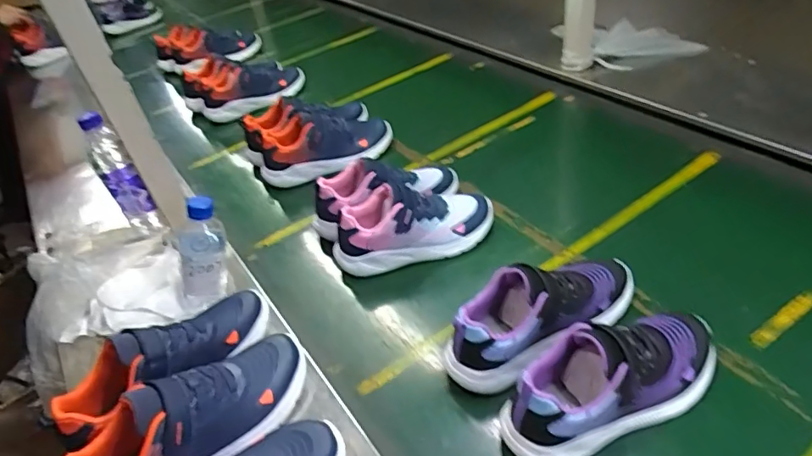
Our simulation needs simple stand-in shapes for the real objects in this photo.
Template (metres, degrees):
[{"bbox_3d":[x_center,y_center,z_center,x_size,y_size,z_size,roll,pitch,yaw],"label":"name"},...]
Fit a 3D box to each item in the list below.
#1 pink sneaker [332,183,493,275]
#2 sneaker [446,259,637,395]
[{"bbox_3d":[0.012,-0.011,0.769,0.240,0.087,0.082,-10,40,-7],"label":"pink sneaker"},{"bbox_3d":[0.164,0.096,0.611,0.260,0.100,0.094,-18,42,-16],"label":"sneaker"}]

